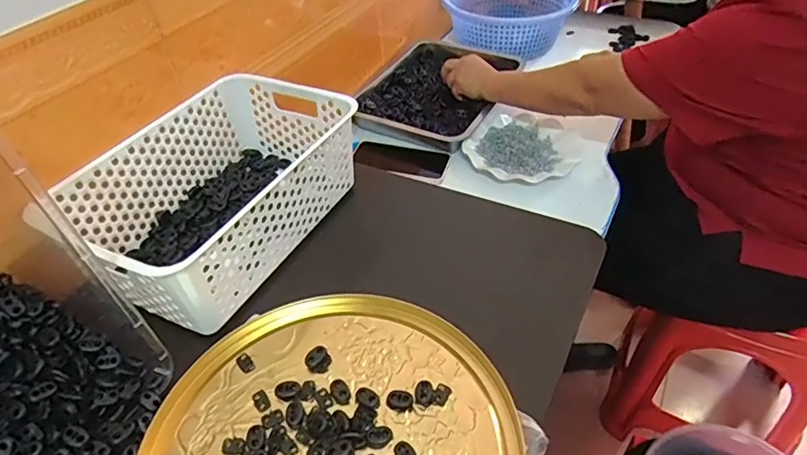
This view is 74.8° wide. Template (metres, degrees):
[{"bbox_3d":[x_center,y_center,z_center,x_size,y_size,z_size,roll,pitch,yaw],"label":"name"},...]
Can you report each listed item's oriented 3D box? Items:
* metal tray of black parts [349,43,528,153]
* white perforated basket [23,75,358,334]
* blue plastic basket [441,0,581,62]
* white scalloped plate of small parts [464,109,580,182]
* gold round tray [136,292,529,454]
[{"bbox_3d":[0.065,-0.263,0.976,0.228,0.030,0.314,17,47,21],"label":"metal tray of black parts"},{"bbox_3d":[-0.207,-0.044,0.592,0.198,0.104,0.299,18,47,22],"label":"white perforated basket"},{"bbox_3d":[0.215,-0.476,1.181,0.265,0.107,0.267,-2,43,2],"label":"blue plastic basket"},{"bbox_3d":[0.192,-0.137,0.853,0.172,0.027,0.156,14,46,18],"label":"white scalloped plate of small parts"},{"bbox_3d":[-0.065,0.173,0.419,0.277,0.015,0.289,-2,43,2],"label":"gold round tray"}]

